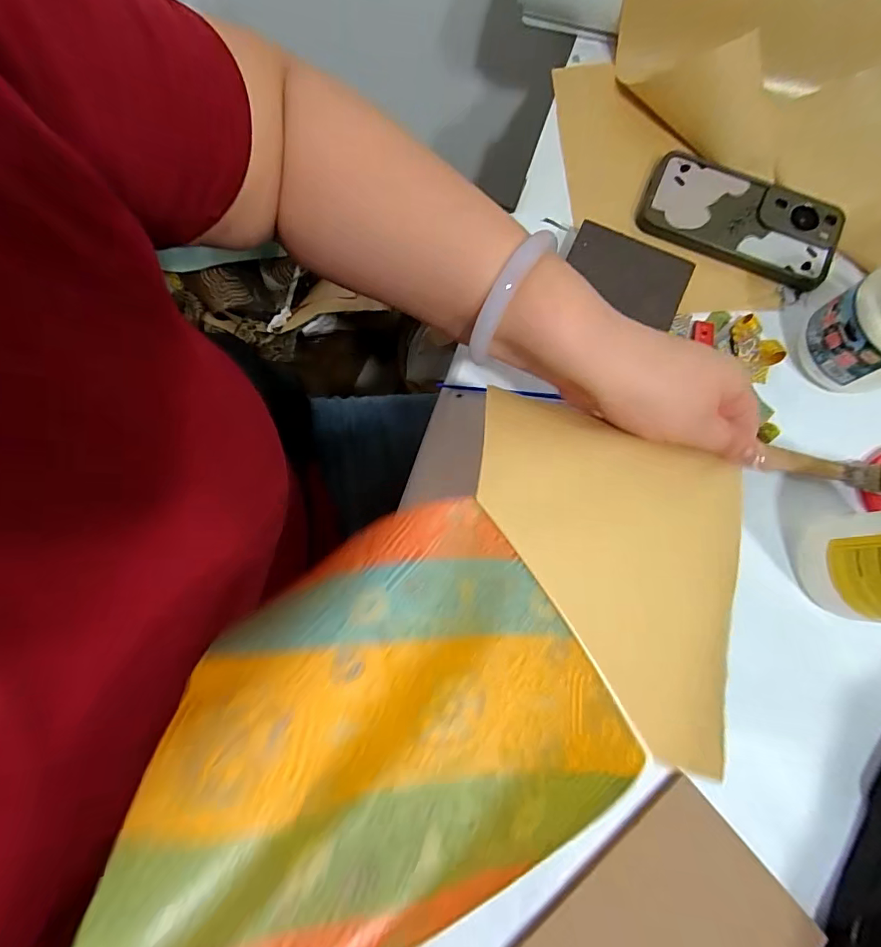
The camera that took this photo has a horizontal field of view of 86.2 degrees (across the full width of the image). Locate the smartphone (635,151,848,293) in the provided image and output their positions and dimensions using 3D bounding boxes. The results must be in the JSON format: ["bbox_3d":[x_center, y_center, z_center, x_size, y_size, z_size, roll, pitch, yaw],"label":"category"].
[{"bbox_3d":[0.258,-0.219,0.404,0.162,0.009,0.084,24,79,4],"label":"smartphone"}]

